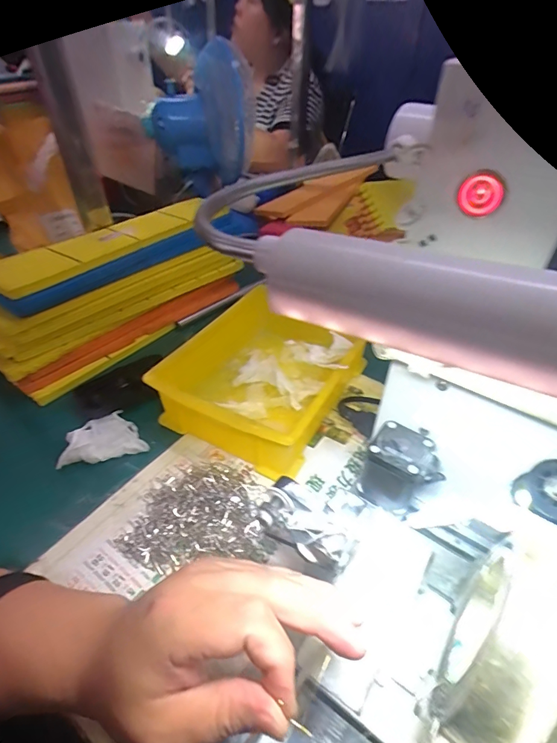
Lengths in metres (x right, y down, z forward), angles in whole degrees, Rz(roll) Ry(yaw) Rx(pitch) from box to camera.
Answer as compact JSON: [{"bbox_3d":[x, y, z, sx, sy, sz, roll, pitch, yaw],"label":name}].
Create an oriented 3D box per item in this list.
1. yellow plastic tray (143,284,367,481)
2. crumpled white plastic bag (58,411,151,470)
[{"bbox_3d":[-0.009,0.000,0.489,0.177,0.089,0.243,21,44,21],"label":"yellow plastic tray"},{"bbox_3d":[-0.192,0.064,0.433,0.083,0.032,0.061,-11,43,-15],"label":"crumpled white plastic bag"}]

